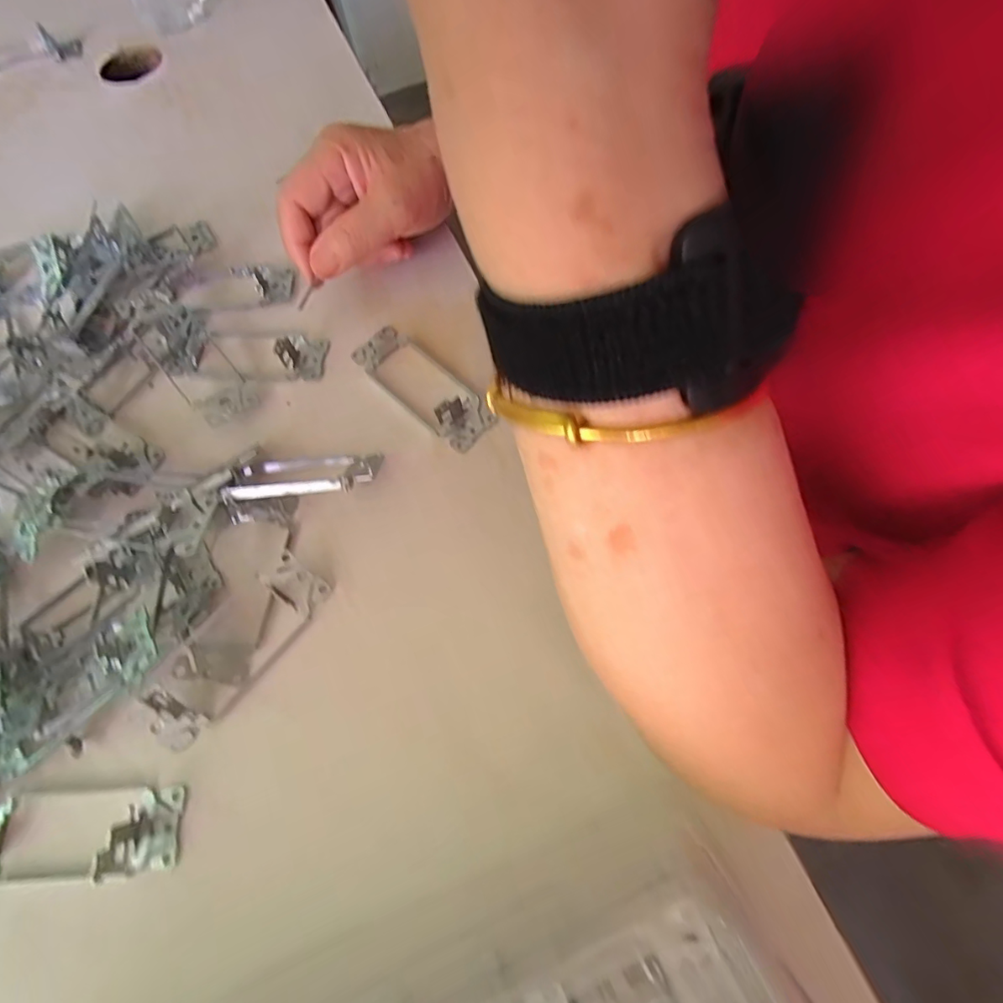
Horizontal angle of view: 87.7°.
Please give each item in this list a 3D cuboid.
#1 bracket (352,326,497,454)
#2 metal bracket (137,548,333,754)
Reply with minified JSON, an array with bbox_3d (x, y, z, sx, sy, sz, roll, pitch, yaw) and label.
[{"bbox_3d":[-0.050,-0.077,0.318,0.038,0.020,0.105,-42,73,-13],"label":"bracket"},{"bbox_3d":[-0.140,0.070,0.263,0.041,0.027,0.103,38,75,15],"label":"metal bracket"}]

